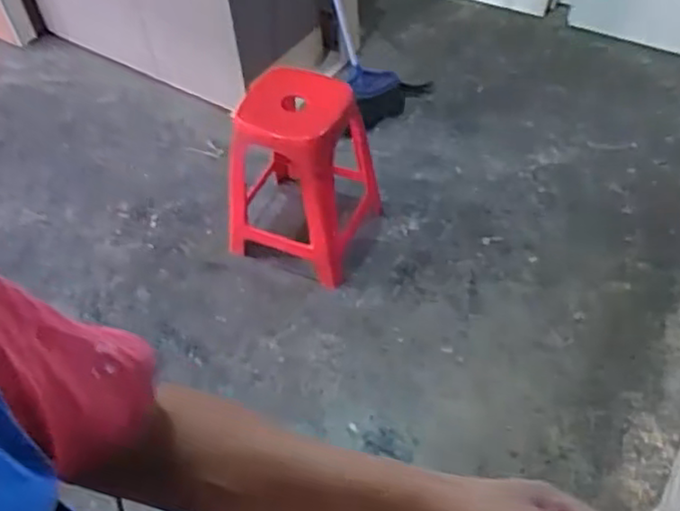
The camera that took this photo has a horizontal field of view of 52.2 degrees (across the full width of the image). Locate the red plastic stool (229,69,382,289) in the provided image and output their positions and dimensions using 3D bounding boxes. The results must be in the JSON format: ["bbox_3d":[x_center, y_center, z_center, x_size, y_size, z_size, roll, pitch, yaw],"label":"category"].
[{"bbox_3d":[-0.105,-0.233,1.838,0.361,0.465,0.355,18,54,19],"label":"red plastic stool"}]

